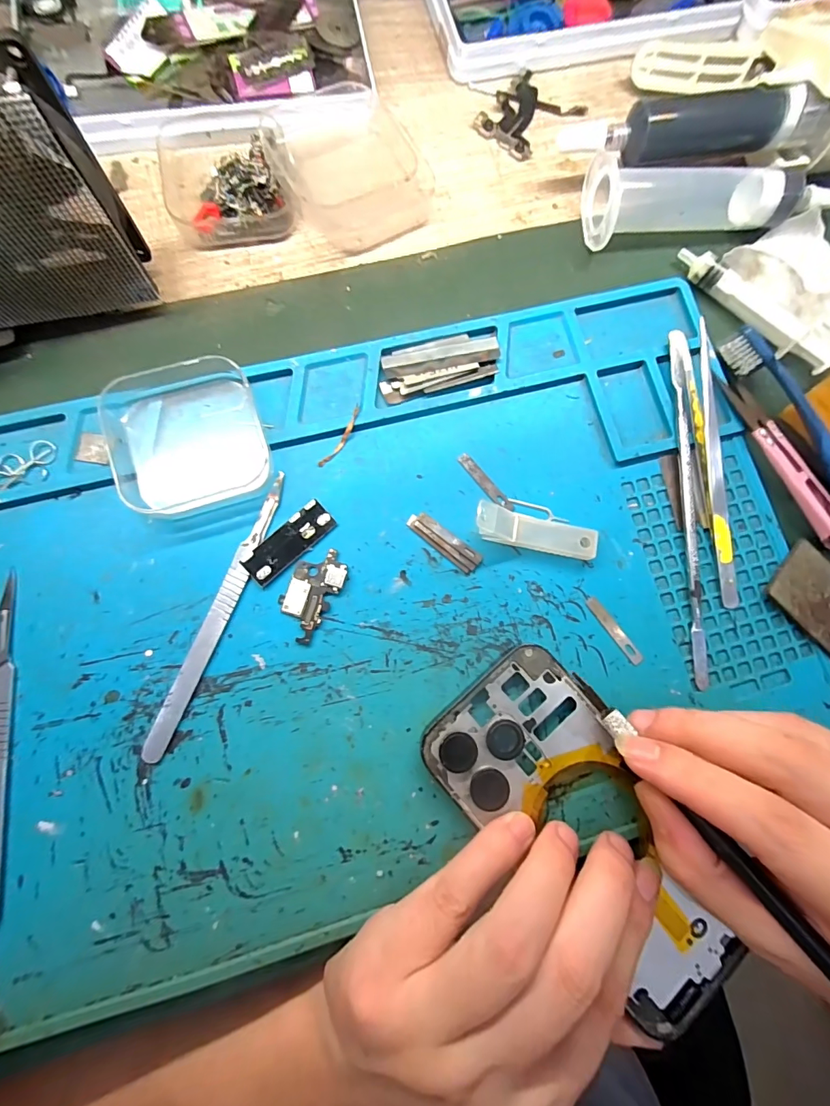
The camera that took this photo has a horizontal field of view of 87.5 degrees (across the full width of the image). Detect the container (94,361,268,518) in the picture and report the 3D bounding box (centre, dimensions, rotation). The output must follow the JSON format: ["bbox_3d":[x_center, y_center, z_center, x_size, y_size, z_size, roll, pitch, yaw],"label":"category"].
[{"bbox_3d":[-0.102,-0.052,0.193,0.062,0.015,0.064,-19,83,-5],"label":"container"}]

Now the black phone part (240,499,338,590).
[{"bbox_3d":[-0.056,-0.004,0.195,0.044,0.004,0.016,-42,86,-8],"label":"black phone part"}]

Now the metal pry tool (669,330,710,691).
[{"bbox_3d":[0.132,-0.024,0.207,0.011,0.008,0.170,0,82,-3],"label":"metal pry tool"}]

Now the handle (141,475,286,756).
[{"bbox_3d":[-0.085,0.025,0.188,0.009,0.004,0.130,22,81,0],"label":"handle"}]

